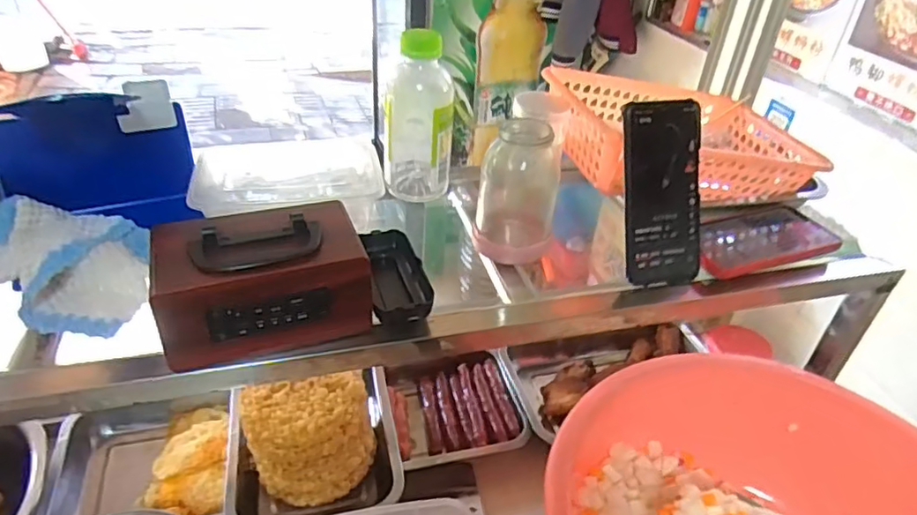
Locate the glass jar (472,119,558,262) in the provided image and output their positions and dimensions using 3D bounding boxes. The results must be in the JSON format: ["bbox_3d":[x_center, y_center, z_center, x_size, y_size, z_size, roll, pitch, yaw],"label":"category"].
[{"bbox_3d":[0.058,-0.068,0.564,0.074,0.125,0.071,3,37,-2],"label":"glass jar"}]

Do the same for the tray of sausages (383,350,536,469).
[{"bbox_3d":[-0.007,0.205,0.831,0.183,0.047,0.189,-6,38,-14],"label":"tray of sausages"}]

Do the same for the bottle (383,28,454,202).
[{"bbox_3d":[-0.035,-0.152,0.636,0.067,0.171,0.081,6,37,3],"label":"bottle"}]

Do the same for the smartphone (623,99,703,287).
[{"bbox_3d":[0.186,-0.056,0.545,0.077,0.168,0.011,-10,13,-18],"label":"smartphone"}]

